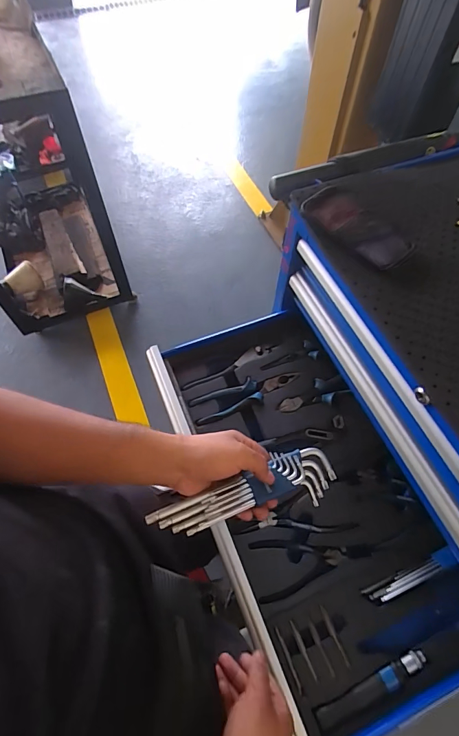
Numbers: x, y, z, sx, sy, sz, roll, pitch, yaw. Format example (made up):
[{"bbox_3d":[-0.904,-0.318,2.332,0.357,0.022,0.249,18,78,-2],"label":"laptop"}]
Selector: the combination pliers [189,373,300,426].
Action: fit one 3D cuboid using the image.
[{"bbox_3d":[0.029,0.043,0.667,0.195,0.014,0.047,-21,62,-10],"label":"combination pliers"}]

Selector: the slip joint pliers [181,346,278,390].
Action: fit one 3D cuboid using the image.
[{"bbox_3d":[0.001,-0.003,0.692,0.187,0.014,0.023,-29,64,-15],"label":"slip joint pliers"}]

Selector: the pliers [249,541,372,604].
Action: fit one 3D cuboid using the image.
[{"bbox_3d":[0.119,0.271,0.547,0.168,0.015,0.073,-12,61,-6],"label":"pliers"}]

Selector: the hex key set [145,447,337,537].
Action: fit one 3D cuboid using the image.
[{"bbox_3d":[0.023,0.148,0.452,0.226,0.024,0.060,-13,60,-20],"label":"hex key set"}]

